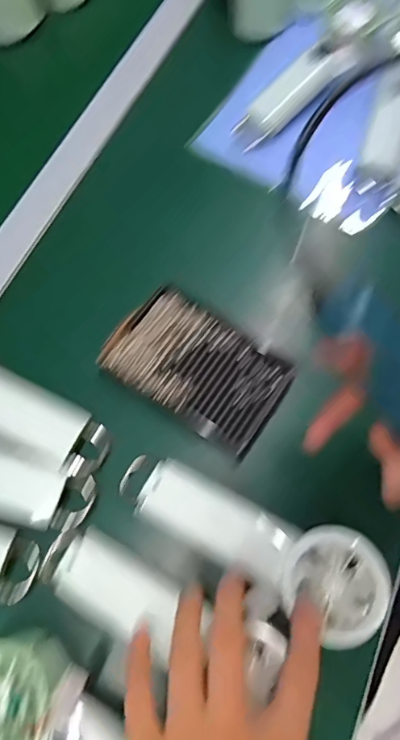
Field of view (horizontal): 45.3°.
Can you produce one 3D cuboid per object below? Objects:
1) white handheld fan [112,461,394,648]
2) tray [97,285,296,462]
[{"bbox_3d":[0.028,0.110,0.330,0.196,0.025,0.059,21,69,24],"label":"white handheld fan"},{"bbox_3d":[-0.002,-0.003,0.396,0.142,0.014,0.089,33,72,13],"label":"tray"}]

